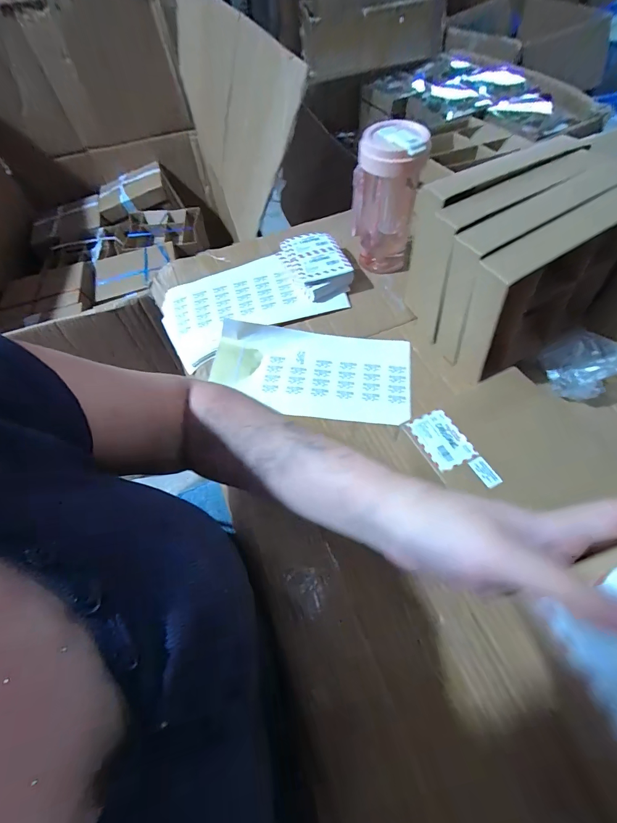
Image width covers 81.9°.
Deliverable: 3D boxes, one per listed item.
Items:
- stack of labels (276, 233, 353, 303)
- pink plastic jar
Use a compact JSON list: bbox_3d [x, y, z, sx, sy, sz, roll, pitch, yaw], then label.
[{"bbox_3d":[0.010,-0.228,0.549,0.083,0.034,0.123,-23,59,-9],"label":"stack of labels"},{"bbox_3d":[0.109,-0.294,0.507,0.085,0.180,0.084,0,58,5],"label":"pink plastic jar"}]

